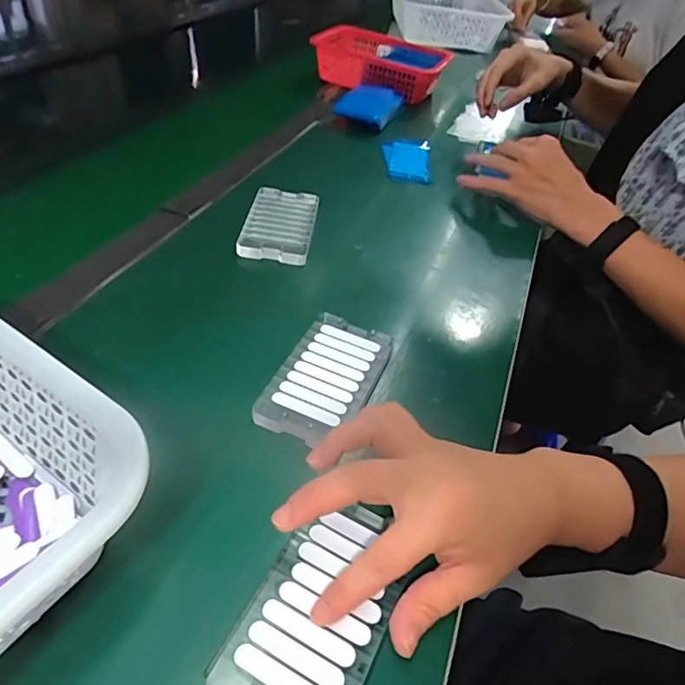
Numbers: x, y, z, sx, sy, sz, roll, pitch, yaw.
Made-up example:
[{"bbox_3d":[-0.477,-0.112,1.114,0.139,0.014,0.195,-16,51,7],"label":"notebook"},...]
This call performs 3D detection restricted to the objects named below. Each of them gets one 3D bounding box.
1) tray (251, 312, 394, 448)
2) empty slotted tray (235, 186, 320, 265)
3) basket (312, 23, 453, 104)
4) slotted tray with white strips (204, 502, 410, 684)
[{"bbox_3d":[-0.010,0.025,0.387,0.067,0.013,0.119,20,44,13],"label":"tray"},{"bbox_3d":[-0.064,-0.124,0.537,0.068,0.017,0.119,8,43,0],"label":"empty slotted tray"},{"bbox_3d":[0.070,-0.486,0.914,0.224,0.073,0.154,16,44,8],"label":"basket"},{"bbox_3d":[-0.010,0.136,0.267,0.066,0.007,0.116,22,44,17],"label":"slotted tray with white strips"}]

